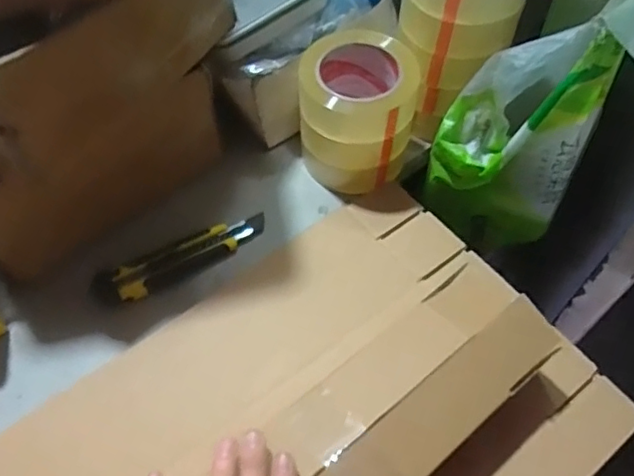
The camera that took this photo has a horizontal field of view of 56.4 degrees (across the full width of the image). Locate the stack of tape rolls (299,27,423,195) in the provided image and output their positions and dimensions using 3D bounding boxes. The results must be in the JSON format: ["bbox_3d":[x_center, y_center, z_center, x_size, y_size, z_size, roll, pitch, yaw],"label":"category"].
[{"bbox_3d":[0.041,-0.125,0.593,0.115,0.118,0.105,13,59,8],"label":"stack of tape rolls"}]

